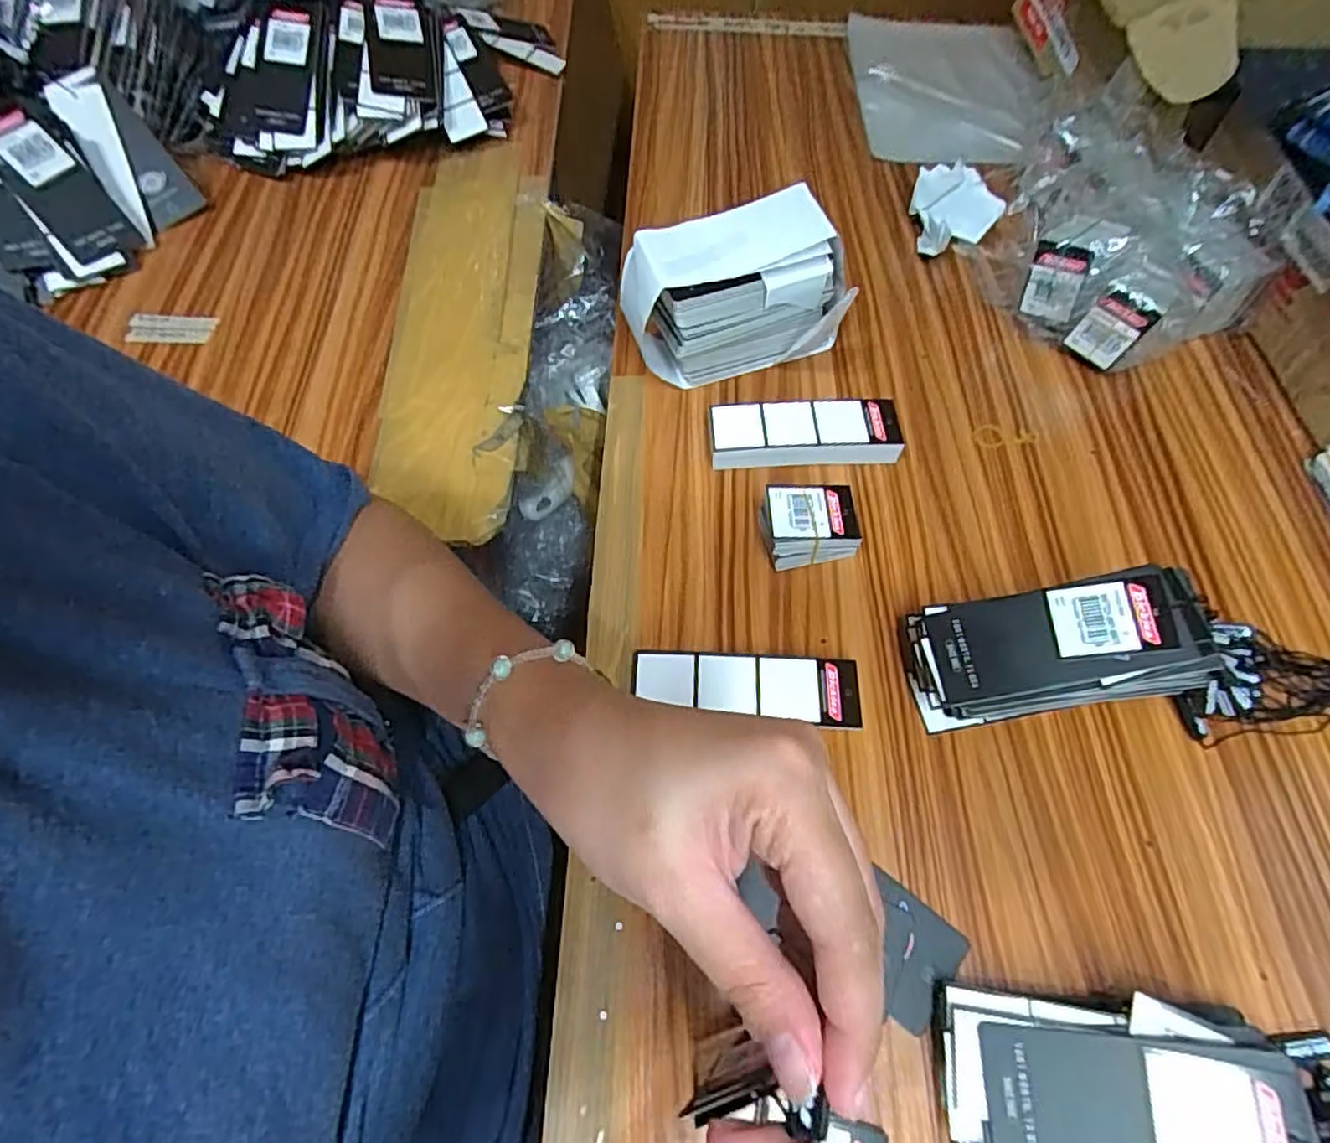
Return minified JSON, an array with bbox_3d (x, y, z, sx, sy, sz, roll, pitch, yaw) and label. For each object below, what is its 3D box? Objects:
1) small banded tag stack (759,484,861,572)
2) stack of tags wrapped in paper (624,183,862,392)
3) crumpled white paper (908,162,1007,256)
[{"bbox_3d":[0.085,-0.026,0.400,0.053,0.036,0.039,-6,62,-3],"label":"small banded tag stack"},{"bbox_3d":[0.047,-0.181,0.442,0.145,0.105,0.053,-12,63,-6],"label":"stack of tags wrapped in paper"},{"bbox_3d":[0.225,-0.284,0.519,0.061,0.015,0.064,-10,93,19],"label":"crumpled white paper"}]

